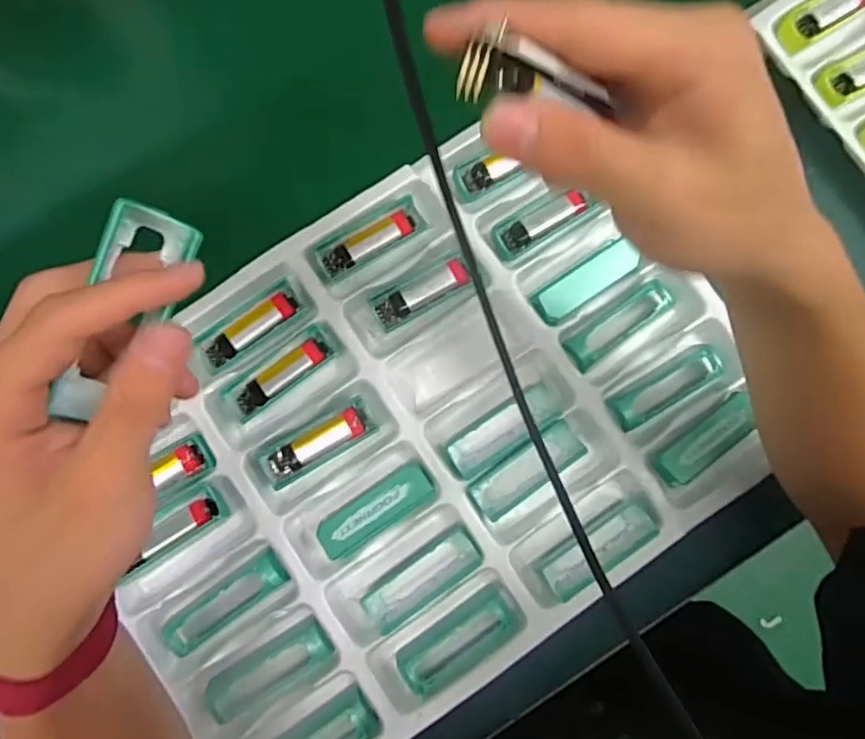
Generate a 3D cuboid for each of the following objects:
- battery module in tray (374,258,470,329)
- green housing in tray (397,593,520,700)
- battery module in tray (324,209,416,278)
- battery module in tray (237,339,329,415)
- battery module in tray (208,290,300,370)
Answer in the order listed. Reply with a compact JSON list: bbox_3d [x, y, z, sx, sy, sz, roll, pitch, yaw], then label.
[{"bbox_3d":[-0.007,-0.054,0.431,0.070,0.013,0.018,-31,85,-6],"label":"battery module in tray"},{"bbox_3d":[0.018,0.178,0.393,0.080,0.017,0.031,-31,85,-6],"label":"green housing in tray"},{"bbox_3d":[-0.045,-0.091,0.434,0.071,0.007,0.019,-32,85,-6],"label":"battery module in tray"},{"bbox_3d":[-0.104,0.004,0.418,0.071,0.010,0.017,-38,85,-7],"label":"battery module in tray"},{"bbox_3d":[-0.126,-0.028,0.421,0.070,0.009,0.019,-36,85,-6],"label":"battery module in tray"}]

